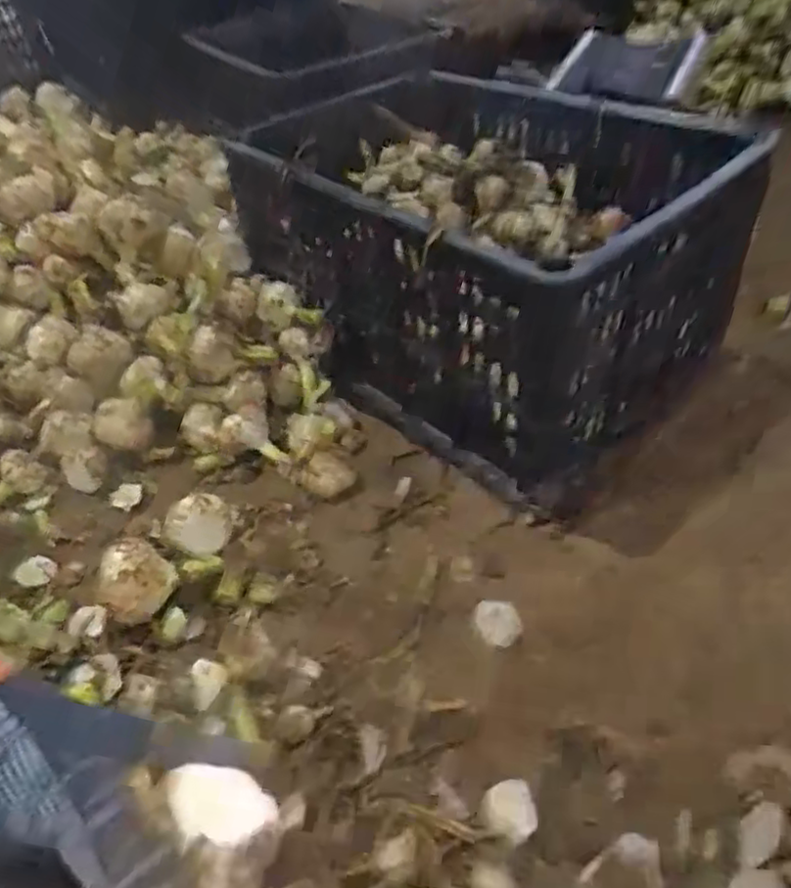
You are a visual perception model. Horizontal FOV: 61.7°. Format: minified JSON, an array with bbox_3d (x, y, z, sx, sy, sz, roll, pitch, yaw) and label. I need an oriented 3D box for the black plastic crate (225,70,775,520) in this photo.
[{"bbox_3d":[0.081,-0.202,0.697,0.471,0.241,0.346,31,55,34],"label":"black plastic crate"}]

